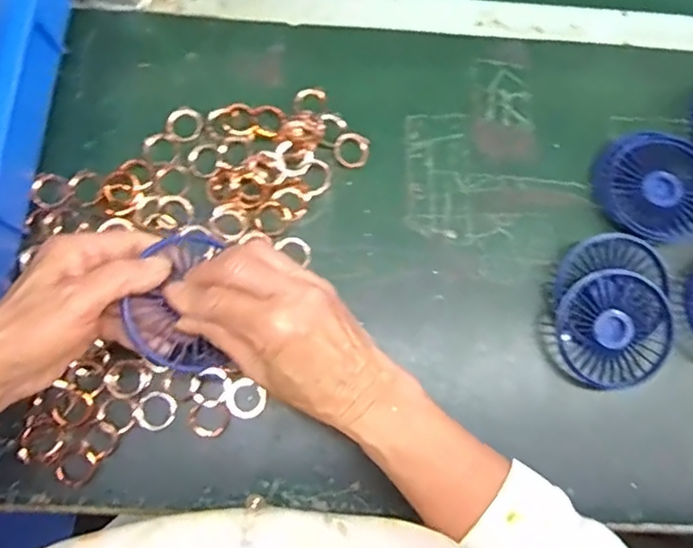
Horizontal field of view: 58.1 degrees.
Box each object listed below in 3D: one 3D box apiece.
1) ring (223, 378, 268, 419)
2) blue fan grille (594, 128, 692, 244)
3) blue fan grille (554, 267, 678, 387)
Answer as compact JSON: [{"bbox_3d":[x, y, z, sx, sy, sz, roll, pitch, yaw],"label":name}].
[{"bbox_3d":[-0.076,0.095,0.466,0.030,0.007,0.027,36,80,14],"label":"ring"},{"bbox_3d":[0.251,-0.070,0.503,0.083,0.025,0.093,-37,81,-11],"label":"blue fan grille"},{"bbox_3d":[0.207,0.042,0.479,0.086,0.030,0.086,1,77,-3],"label":"blue fan grille"}]

